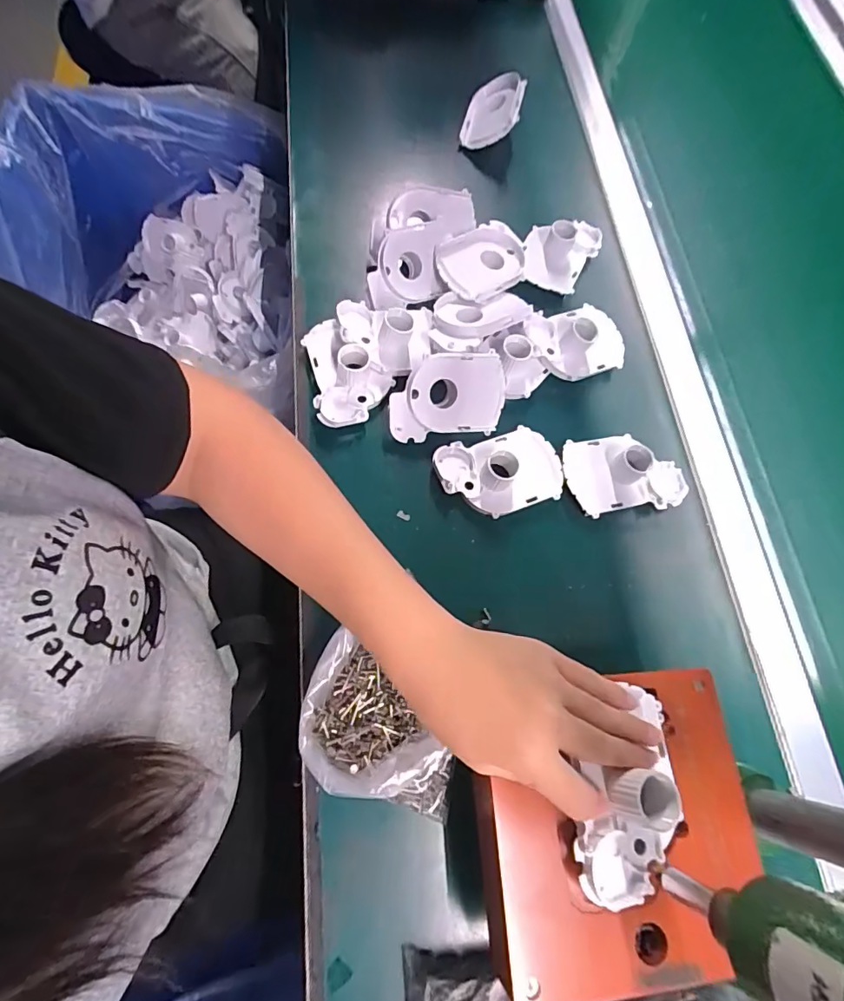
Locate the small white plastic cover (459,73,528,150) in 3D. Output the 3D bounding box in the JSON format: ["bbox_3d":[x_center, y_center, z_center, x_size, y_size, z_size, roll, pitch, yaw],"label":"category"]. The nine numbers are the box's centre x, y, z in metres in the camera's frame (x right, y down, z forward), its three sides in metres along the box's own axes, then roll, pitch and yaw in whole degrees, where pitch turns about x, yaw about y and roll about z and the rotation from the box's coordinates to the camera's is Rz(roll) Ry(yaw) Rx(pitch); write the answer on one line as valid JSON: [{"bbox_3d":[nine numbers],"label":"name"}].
[{"bbox_3d":[0.078,-0.428,0.540,0.067,0.015,0.079,19,88,35],"label":"small white plastic cover"}]

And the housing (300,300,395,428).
[{"bbox_3d":[-0.065,-0.115,0.419,0.067,0.032,0.101,-16,73,-14],"label":"housing"}]

